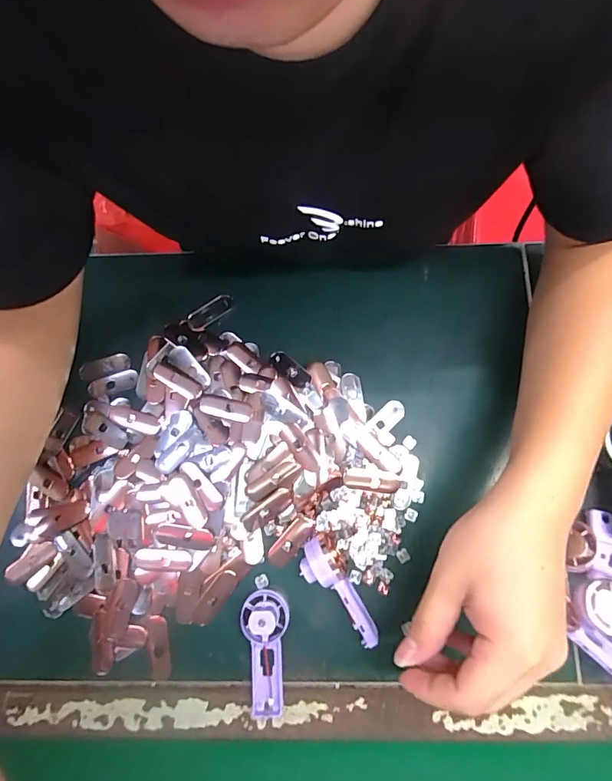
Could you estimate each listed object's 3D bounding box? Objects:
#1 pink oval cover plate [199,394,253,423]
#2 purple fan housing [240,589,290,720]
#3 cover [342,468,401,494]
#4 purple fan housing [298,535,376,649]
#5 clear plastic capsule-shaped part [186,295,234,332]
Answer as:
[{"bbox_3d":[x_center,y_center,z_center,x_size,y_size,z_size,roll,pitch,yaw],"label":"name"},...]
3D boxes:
[{"bbox_3d":[-0.075,0.017,0.397,0.049,0.008,0.018,14,79,4],"label":"pink oval cover plate"},{"bbox_3d":[-0.037,0.219,0.350,0.039,0.030,0.097,4,78,2],"label":"purple fan housing"},{"bbox_3d":[0.059,0.082,0.383,0.051,0.004,0.019,9,78,3],"label":"cover"},{"bbox_3d":[0.029,0.165,0.353,0.034,0.033,0.093,-37,80,-7],"label":"purple fan housing"},{"bbox_3d":[-0.096,-0.078,0.429,0.051,0.007,0.018,-34,80,-6],"label":"clear plastic capsule-shaped part"}]

